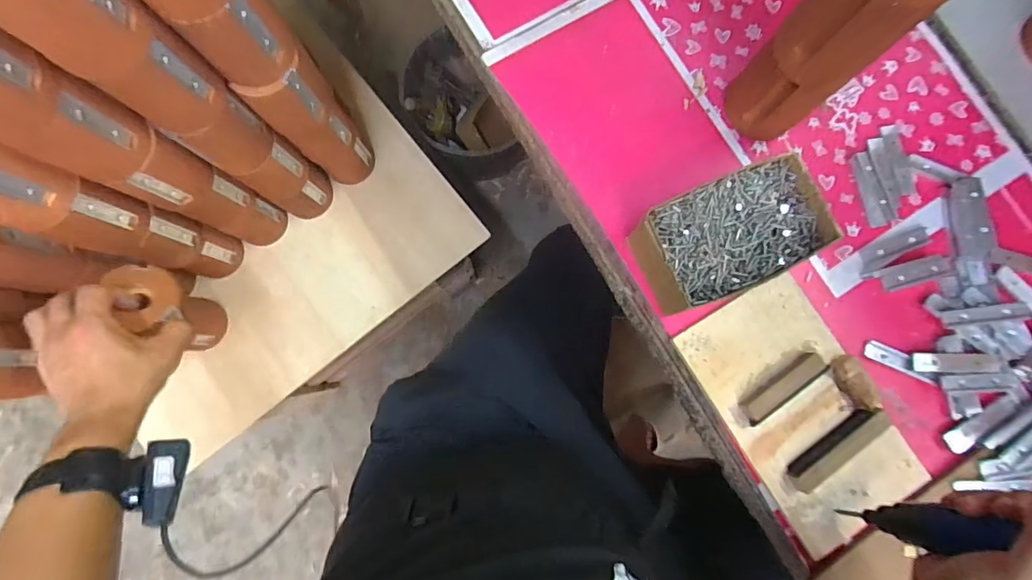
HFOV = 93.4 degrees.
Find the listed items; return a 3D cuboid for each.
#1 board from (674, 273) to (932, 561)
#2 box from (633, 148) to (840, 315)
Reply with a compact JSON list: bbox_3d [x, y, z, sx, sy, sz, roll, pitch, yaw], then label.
[{"bbox_3d":[0.285,0.116,0.484,0.148,0.025,0.241,-31,84,-4],"label":"board"},{"bbox_3d":[0.212,-0.055,0.486,0.181,0.051,0.109,-24,84,-4],"label":"box"}]

